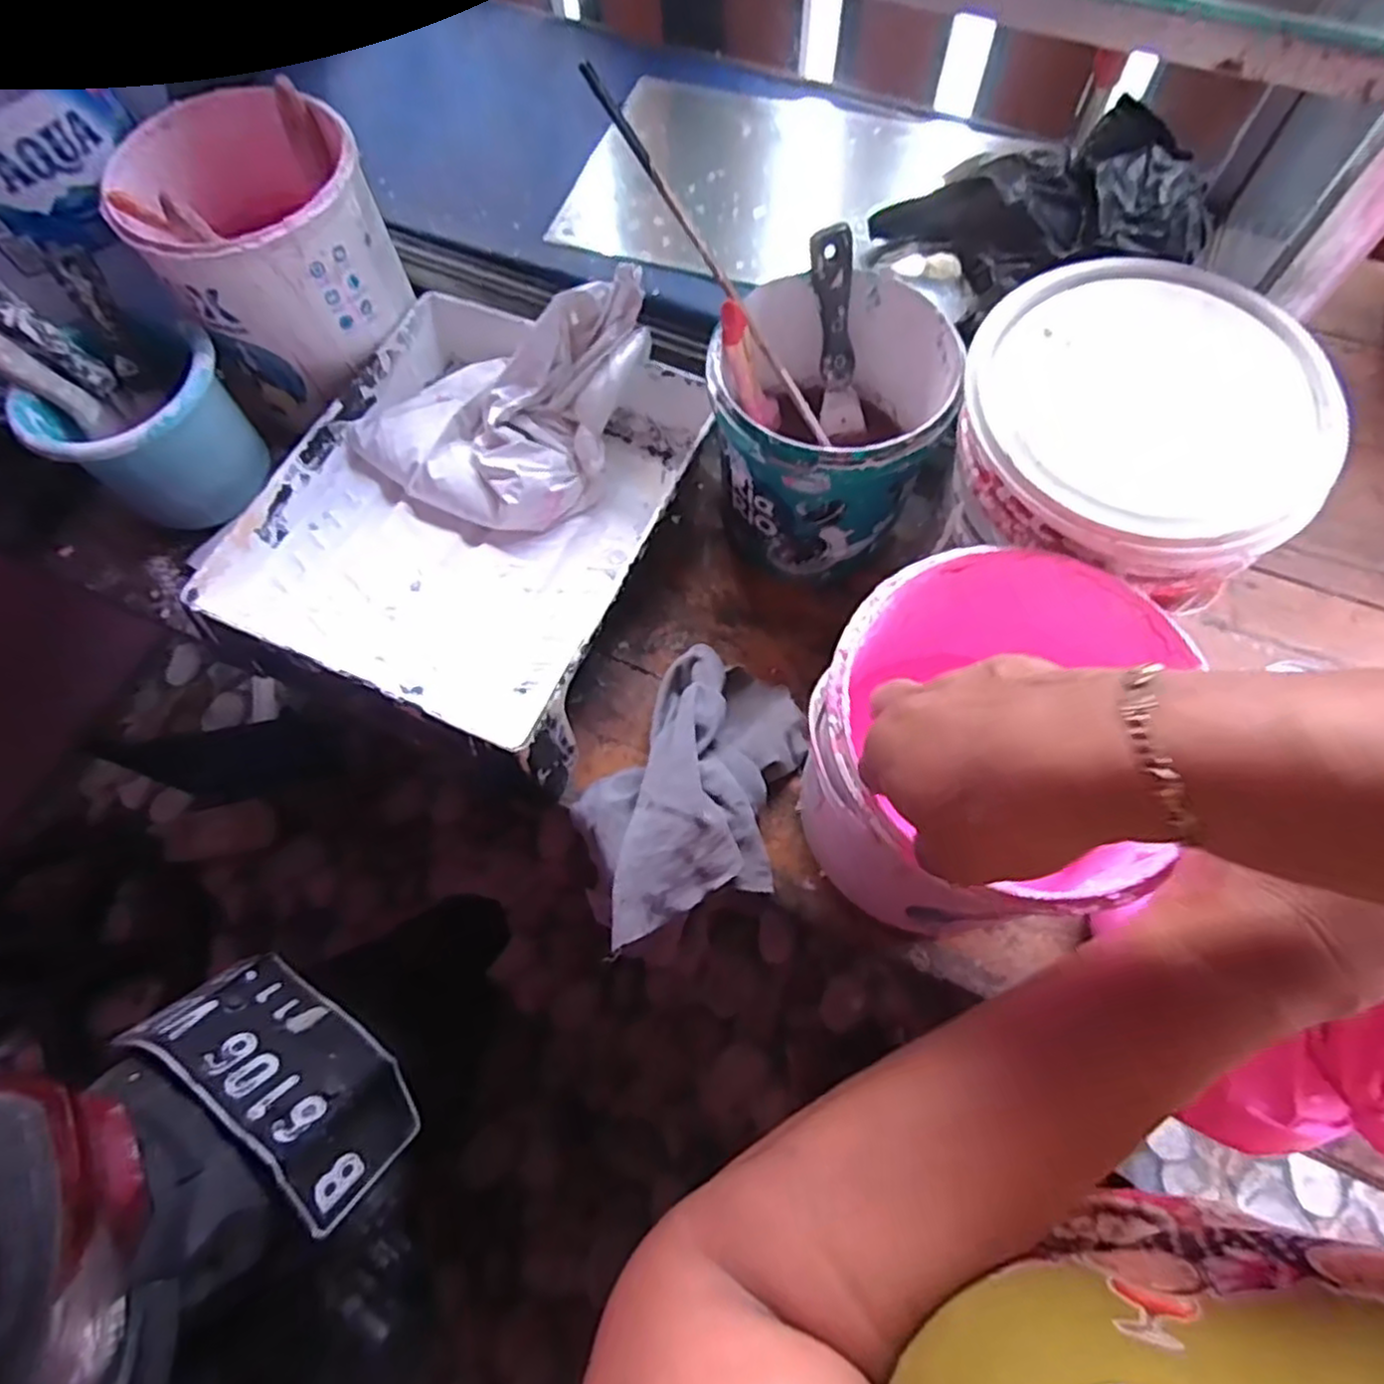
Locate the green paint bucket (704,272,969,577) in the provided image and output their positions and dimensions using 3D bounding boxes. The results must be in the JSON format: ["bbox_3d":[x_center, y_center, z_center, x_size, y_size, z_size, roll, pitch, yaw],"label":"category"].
[{"bbox_3d":[0.096,-0.190,0.544,0.154,0.160,0.156,-1,68,2],"label":"green paint bucket"}]

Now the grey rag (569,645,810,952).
[{"bbox_3d":[0.001,0.072,0.497,0.142,0.060,0.198,35,73,15],"label":"grey rag"}]

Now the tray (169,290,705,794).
[{"bbox_3d":[-0.176,-0.139,0.589,0.290,0.065,0.344,19,70,9],"label":"tray"}]

